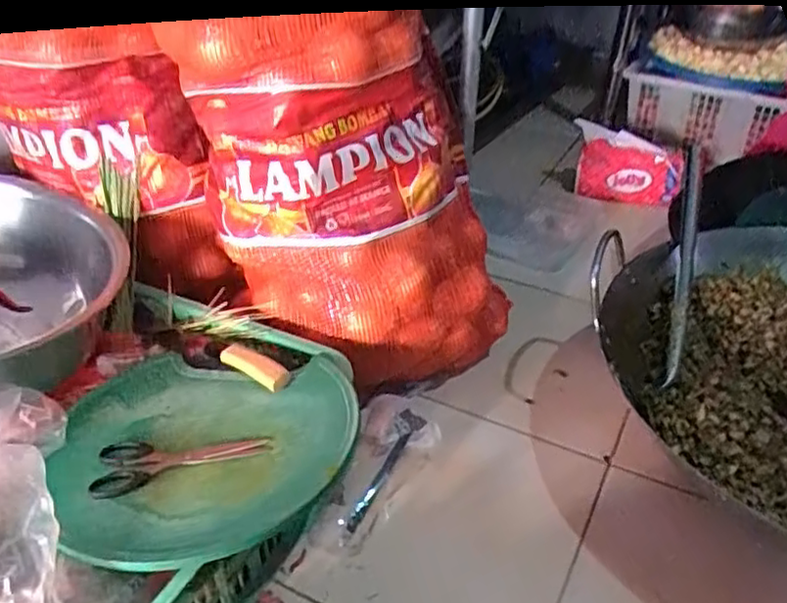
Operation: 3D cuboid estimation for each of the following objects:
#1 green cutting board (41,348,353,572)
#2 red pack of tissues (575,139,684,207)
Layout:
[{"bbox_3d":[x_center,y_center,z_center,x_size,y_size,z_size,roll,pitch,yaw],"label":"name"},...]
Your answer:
[{"bbox_3d":[-0.173,0.126,0.626,0.267,0.019,0.259,-12,31,-8],"label":"green cutting board"},{"bbox_3d":[0.412,-0.222,1.190,0.176,0.098,0.021,7,11,-1],"label":"red pack of tissues"}]

